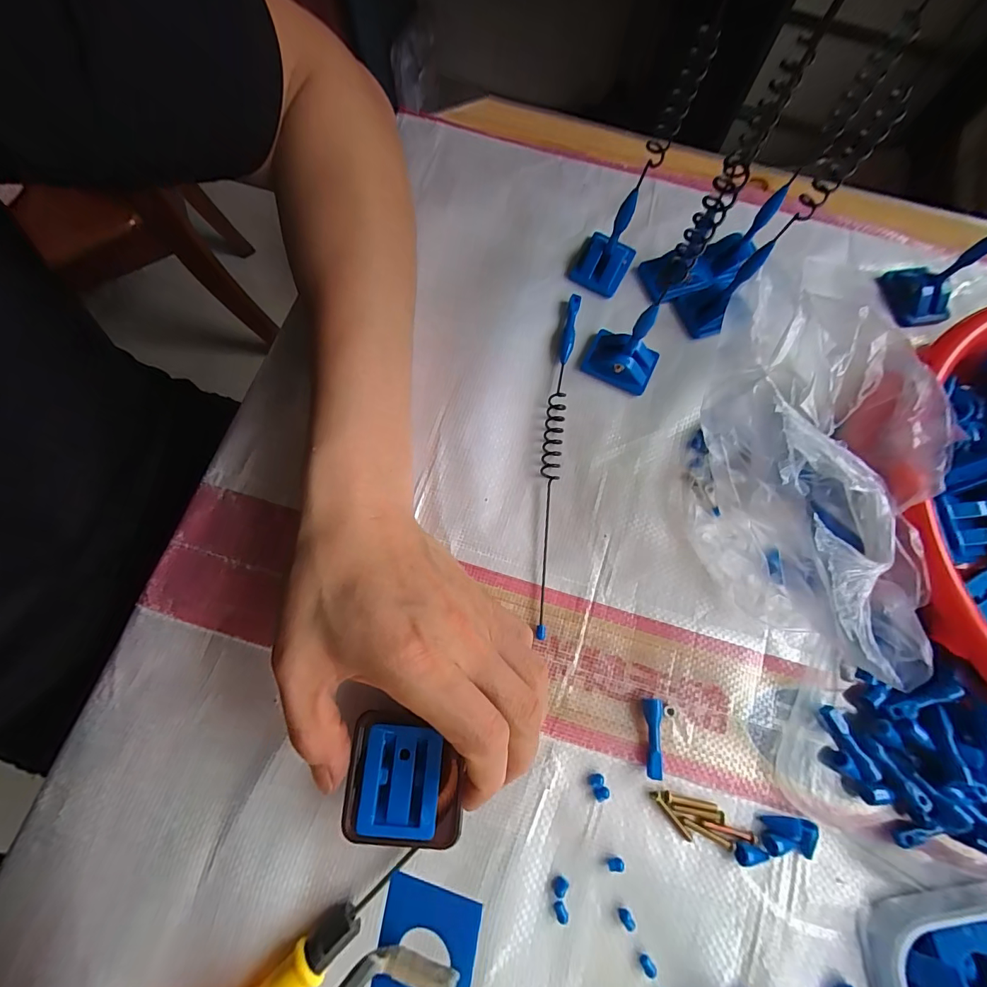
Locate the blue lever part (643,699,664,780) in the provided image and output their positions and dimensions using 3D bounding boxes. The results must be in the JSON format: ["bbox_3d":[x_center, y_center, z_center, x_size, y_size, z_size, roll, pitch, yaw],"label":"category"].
[{"bbox_3d":[0.084,0.128,0.228,0.011,0.009,0.037,4,73,-1],"label":"blue lever part"}]

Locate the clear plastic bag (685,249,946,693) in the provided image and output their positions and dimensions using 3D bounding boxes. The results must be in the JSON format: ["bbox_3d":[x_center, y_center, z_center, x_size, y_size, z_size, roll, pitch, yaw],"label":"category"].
[{"bbox_3d":[0.175,-0.028,0.245,0.110,0.074,0.229,8,73,1],"label":"clear plastic bag"}]

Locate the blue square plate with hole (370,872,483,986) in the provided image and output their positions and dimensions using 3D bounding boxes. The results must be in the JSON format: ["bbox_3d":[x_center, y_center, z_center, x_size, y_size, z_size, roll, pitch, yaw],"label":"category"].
[{"bbox_3d":[-0.022,0.146,0.136,0.031,0.004,0.039,8,74,12],"label":"blue square plate with hole"}]

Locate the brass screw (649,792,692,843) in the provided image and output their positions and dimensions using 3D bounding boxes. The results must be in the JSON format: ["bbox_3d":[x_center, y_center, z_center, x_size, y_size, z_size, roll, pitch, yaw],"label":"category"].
[{"bbox_3d":[0.091,0.163,0.221,0.005,0.004,0.027,-40,78,-13],"label":"brass screw"}]

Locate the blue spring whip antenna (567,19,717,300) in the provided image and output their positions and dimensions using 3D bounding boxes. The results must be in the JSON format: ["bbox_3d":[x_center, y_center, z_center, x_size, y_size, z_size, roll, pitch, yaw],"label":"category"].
[{"bbox_3d":[0.079,-0.183,0.260,0.037,0.124,0.040,27,74,6],"label":"blue spring whip antenna"}]

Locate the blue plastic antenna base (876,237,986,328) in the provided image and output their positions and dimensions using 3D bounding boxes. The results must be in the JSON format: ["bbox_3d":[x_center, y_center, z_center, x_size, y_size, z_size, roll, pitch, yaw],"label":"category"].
[{"bbox_3d":[0.303,-0.149,0.293,0.034,0.051,0.044,-6,73,-4],"label":"blue plastic antenna base"}]

